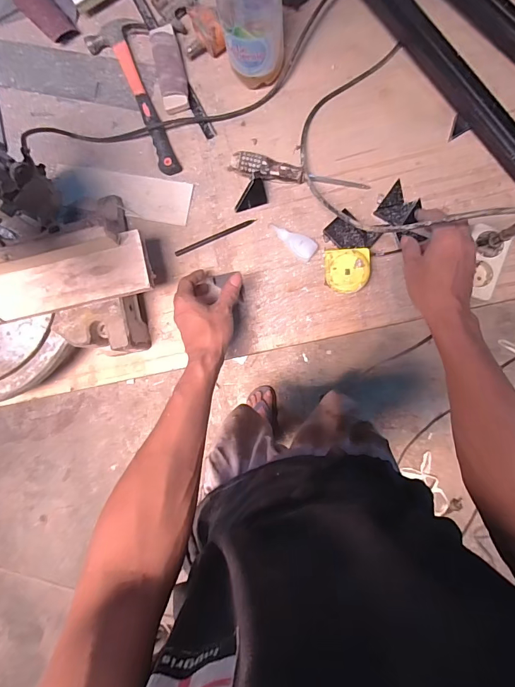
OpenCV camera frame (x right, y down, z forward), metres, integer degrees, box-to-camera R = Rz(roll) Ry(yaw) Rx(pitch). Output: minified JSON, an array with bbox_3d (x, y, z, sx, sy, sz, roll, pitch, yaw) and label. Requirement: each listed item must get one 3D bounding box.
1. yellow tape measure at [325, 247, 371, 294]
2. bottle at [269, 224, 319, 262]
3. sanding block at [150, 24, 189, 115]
[{"bbox_3d":[0.135,-0.108,0.568,0.064,0.043,0.063,-2,90,5],"label":"yellow tape measure"},{"bbox_3d":[0.053,-0.164,0.591,0.084,0.020,0.033,35,93,4],"label":"bottle"},{"bbox_3d":[-0.141,-0.447,0.606,0.043,0.029,0.133,-10,89,5],"label":"sanding block"}]

